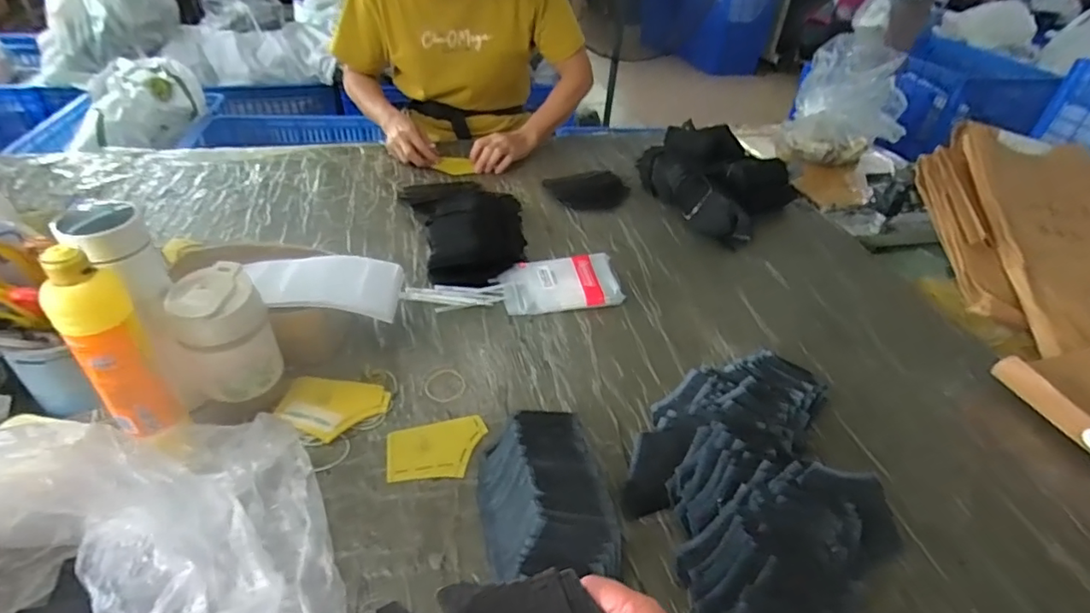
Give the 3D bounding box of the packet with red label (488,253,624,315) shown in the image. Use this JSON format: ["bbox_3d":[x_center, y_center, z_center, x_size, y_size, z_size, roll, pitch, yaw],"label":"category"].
[{"bbox_3d":[0.022,-0.033,0.801,0.173,0.026,0.101,-5,40,-10],"label":"packet with red label"}]

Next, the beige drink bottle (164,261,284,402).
[{"bbox_3d":[-0.326,0.041,0.567,0.073,0.150,0.082,34,46,31],"label":"beige drink bottle"}]

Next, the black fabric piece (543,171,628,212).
[{"bbox_3d":[0.078,-0.224,1.039,0.157,0.029,0.113,6,39,3],"label":"black fabric piece"}]

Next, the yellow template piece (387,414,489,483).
[{"bbox_3d":[-0.114,0.149,0.581,0.102,0.004,0.073,-5,40,-11],"label":"yellow template piece"}]

